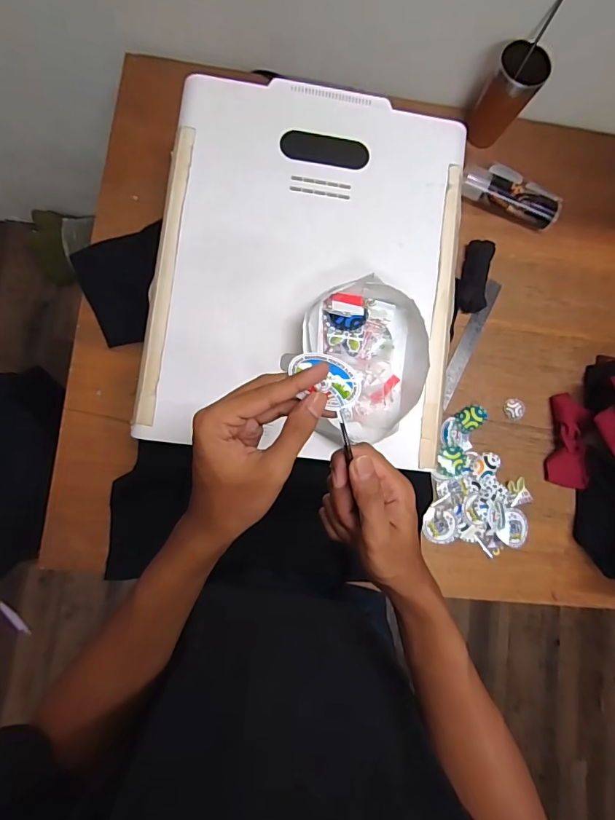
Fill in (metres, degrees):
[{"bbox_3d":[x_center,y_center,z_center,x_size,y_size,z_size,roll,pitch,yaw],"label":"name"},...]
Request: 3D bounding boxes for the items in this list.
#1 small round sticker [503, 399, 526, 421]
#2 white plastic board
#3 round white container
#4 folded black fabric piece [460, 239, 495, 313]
[{"bbox_3d":[0.366,-0.002,0.753,0.036,0.006,0.038,0,92,-6],"label":"small round sticker"},{"bbox_3d":[0.003,-0.195,0.575,0.392,0.017,0.500,7,85,-3],"label":"white plastic board"},{"bbox_3d":[0.075,-0.063,0.544,0.161,0.048,0.198,-1,92,-6],"label":"round white container"},{"bbox_3d":[0.299,-0.235,0.754,0.050,0.029,0.127,14,90,-6],"label":"folded black fabric piece"}]

